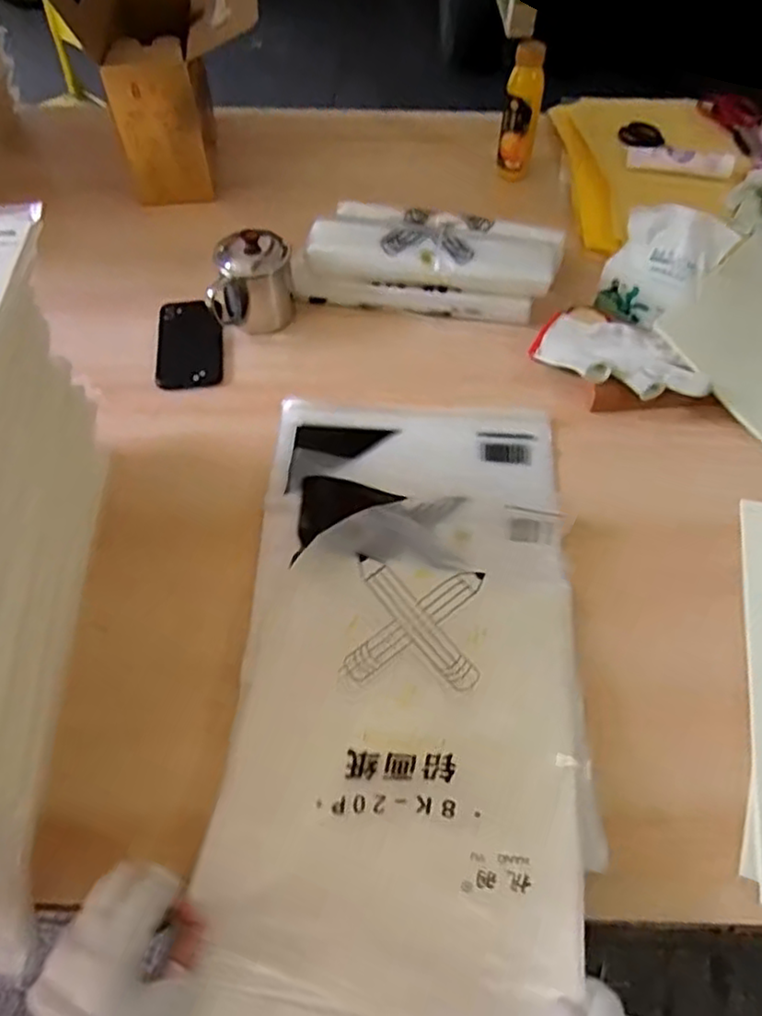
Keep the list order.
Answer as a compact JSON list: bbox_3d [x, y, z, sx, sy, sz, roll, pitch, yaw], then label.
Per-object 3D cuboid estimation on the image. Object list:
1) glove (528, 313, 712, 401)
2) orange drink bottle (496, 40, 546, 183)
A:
[{"bbox_3d":[0.271,-0.170,0.766,0.195,0.035,0.114,22,57,14],"label":"glove"},{"bbox_3d":[0.204,-0.565,0.989,0.053,0.183,0.052,10,55,6],"label":"orange drink bottle"}]

